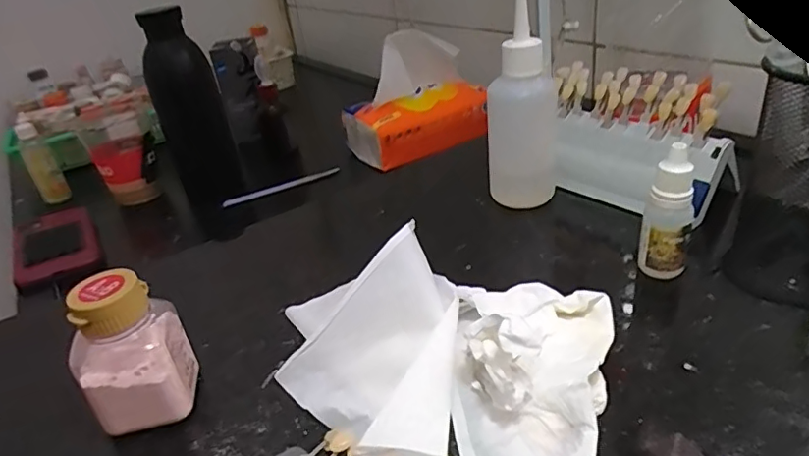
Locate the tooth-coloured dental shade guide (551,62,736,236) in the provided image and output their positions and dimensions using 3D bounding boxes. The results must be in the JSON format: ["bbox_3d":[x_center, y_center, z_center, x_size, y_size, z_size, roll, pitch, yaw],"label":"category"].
[{"bbox_3d":[0.154,-0.058,0.388,0.064,0.086,0.131,-28,36,-31],"label":"tooth-coloured dental shade guide"}]

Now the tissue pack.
[{"bbox_3d":[0.010,-0.161,0.677,0.157,0.135,0.091,-23,33,-24],"label":"tissue pack"}]

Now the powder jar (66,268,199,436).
[{"bbox_3d":[-0.126,0.058,0.258,0.040,0.076,0.035,-11,30,-4],"label":"powder jar"}]

